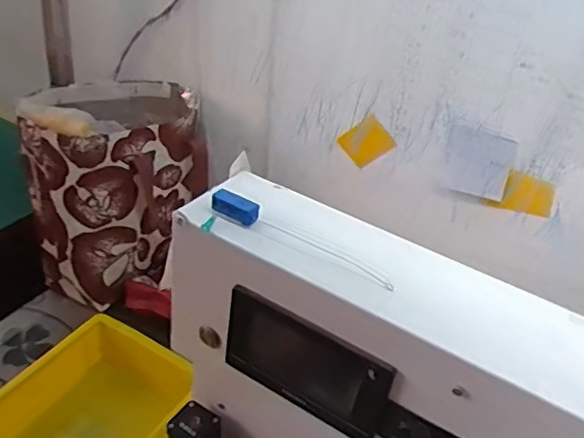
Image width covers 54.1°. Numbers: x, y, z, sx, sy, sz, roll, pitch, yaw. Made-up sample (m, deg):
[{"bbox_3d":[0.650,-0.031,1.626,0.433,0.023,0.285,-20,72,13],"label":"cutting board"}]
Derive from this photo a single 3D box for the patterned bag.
[{"bbox_3d":[-0.275,-0.051,0.911,0.257,0.284,0.212,-8,37,-20],"label":"patterned bag"}]

